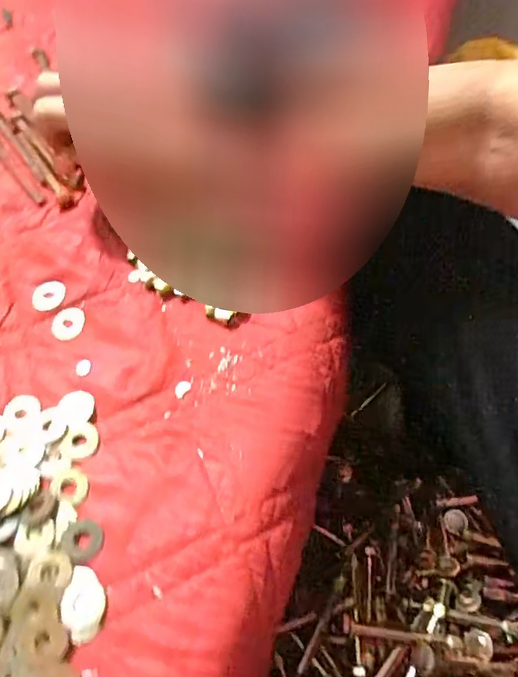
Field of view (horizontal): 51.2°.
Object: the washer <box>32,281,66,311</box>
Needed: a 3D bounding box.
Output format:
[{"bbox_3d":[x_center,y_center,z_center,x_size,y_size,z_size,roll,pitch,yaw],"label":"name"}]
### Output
[{"bbox_3d":[-0.165,-0.034,0.423,0.024,0.005,0.027,14,60,10],"label":"washer"}]

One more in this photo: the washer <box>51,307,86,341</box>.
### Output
[{"bbox_3d":[-0.147,-0.012,0.416,0.024,0.004,0.028,3,59,3],"label":"washer"}]

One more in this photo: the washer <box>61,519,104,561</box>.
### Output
[{"bbox_3d":[-0.107,0.122,0.328,0.024,0.004,0.023,-1,59,1],"label":"washer"}]

